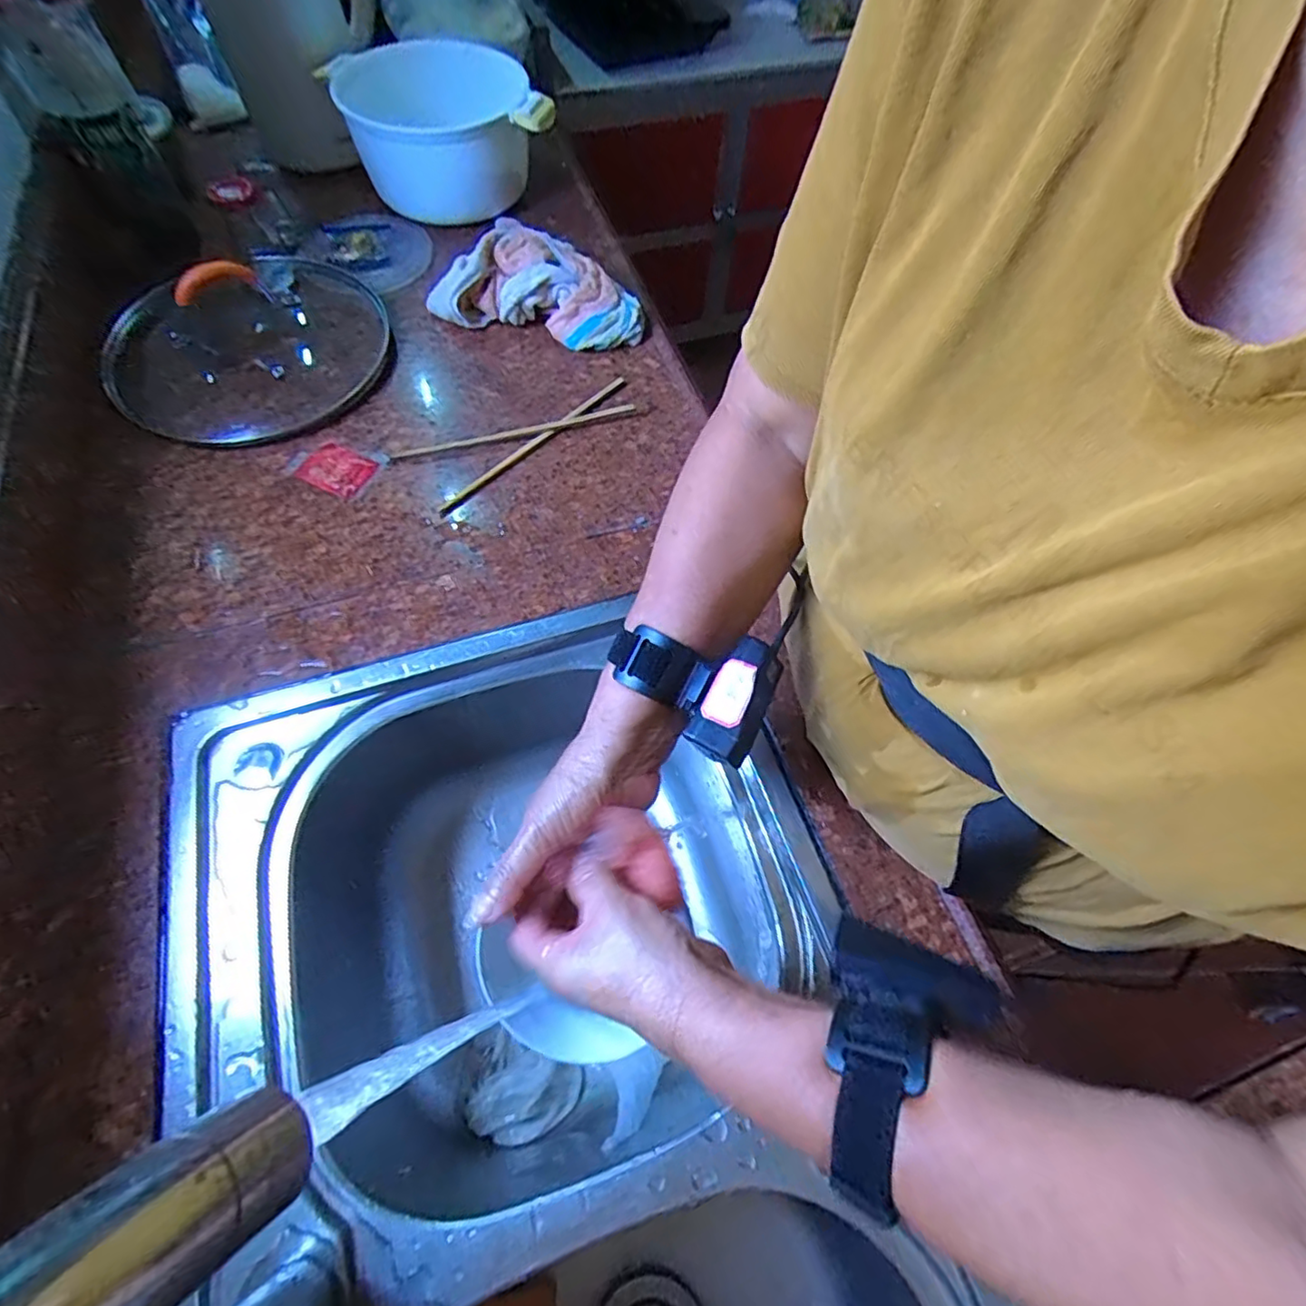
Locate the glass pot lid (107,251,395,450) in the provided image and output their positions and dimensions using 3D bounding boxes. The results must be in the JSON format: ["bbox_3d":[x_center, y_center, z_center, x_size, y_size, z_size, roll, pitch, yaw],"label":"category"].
[{"bbox_3d":[-0.395,-0.323,0.581,0.244,0.082,0.251,1,63,-1],"label":"glass pot lid"}]

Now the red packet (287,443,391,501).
[{"bbox_3d":[-0.290,-0.174,0.563,0.078,0.006,0.054,23,65,10],"label":"red packet"}]

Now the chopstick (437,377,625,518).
[{"bbox_3d":[-0.110,-0.203,0.583,0.013,0.006,0.237,39,68,16],"label":"chopstick"}]

